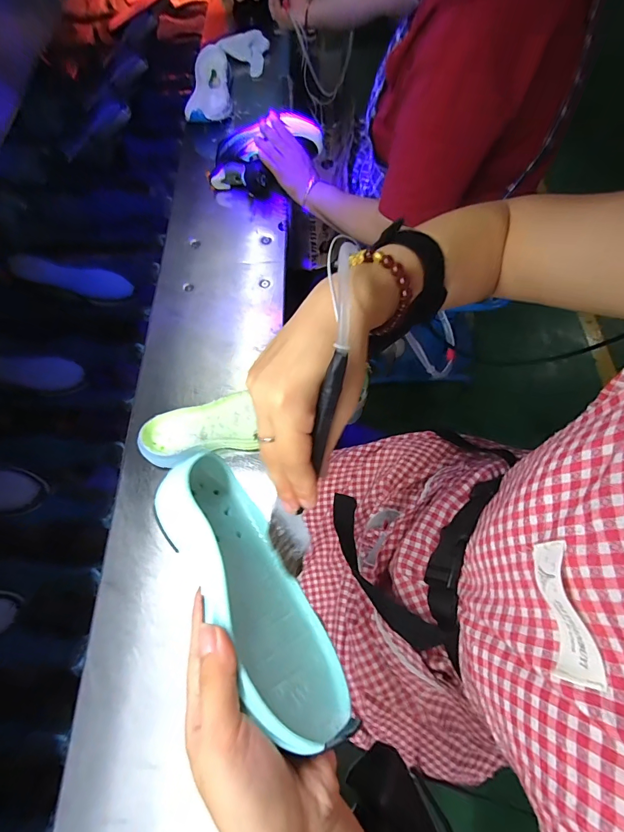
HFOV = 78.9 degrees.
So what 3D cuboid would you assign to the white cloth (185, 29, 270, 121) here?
[{"bbox_3d":[-0.224,-0.821,0.924,0.142,0.069,0.381,14,69,9],"label":"white cloth"}]

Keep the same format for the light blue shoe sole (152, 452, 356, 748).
[{"bbox_3d":[-0.038,0.105,0.258,0.035,0.096,0.194,-51,59,22],"label":"light blue shoe sole"}]

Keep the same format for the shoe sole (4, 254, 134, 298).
[{"bbox_3d":[-0.450,-0.260,0.717,0.193,0.018,0.056,8,65,-22],"label":"shoe sole"}]

